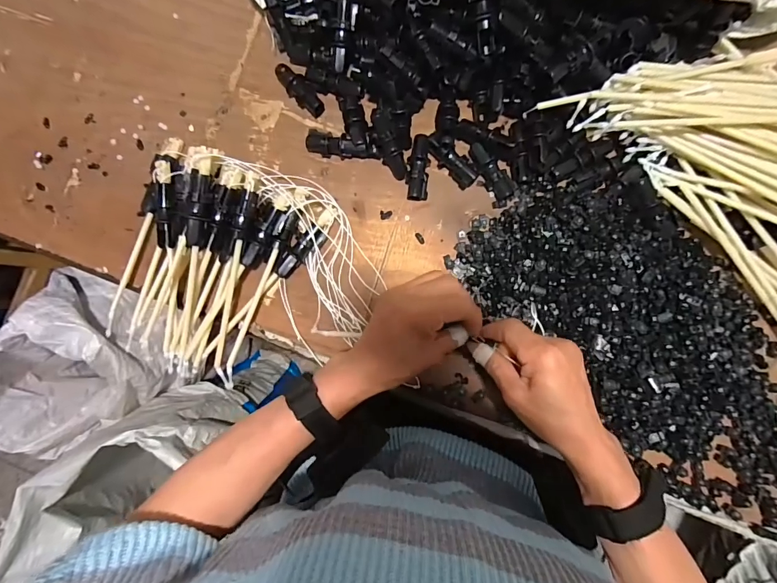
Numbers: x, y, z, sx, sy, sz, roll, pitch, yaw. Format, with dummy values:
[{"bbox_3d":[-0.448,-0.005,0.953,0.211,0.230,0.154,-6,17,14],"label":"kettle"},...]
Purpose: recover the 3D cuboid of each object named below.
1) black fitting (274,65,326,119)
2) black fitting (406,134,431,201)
[{"bbox_3d":[-0.100,-0.226,0.448,0.025,0.019,0.067,-37,84,2],"label":"black fitting"},{"bbox_3d":[0.032,-0.131,0.429,0.023,0.019,0.067,6,87,5],"label":"black fitting"}]

